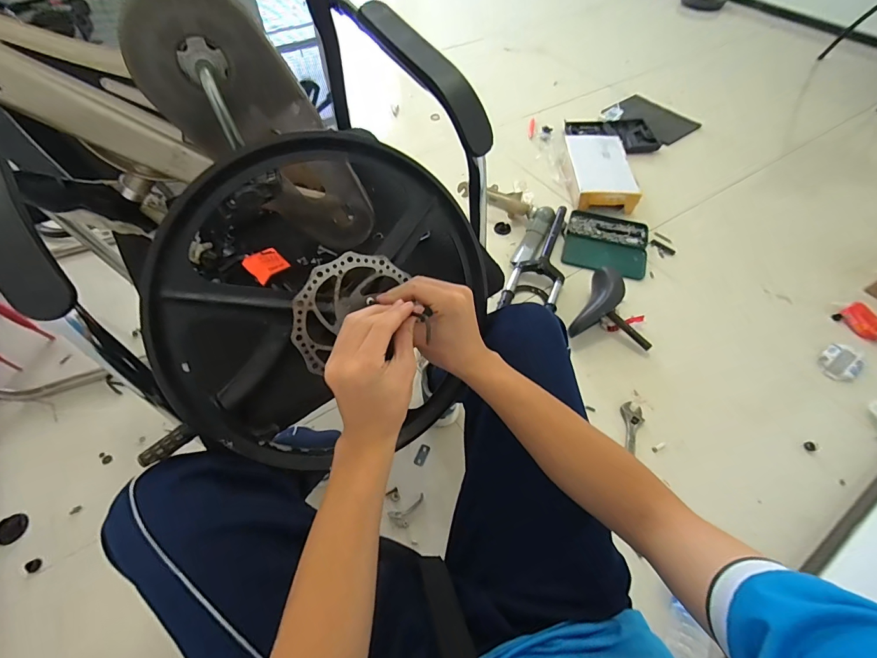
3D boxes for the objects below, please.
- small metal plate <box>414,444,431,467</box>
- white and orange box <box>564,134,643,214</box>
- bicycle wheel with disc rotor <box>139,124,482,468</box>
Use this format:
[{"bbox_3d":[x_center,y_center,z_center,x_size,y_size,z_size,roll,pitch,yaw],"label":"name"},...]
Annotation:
[{"bbox_3d":[-0.036,0.287,0.884,0.026,0.004,0.048,14,62,24],"label":"small metal plate"},{"bbox_3d":[0.593,-0.581,1.431,0.203,0.104,0.361,3,56,1],"label":"white and orange box"},{"bbox_3d":[-0.123,-0.030,0.469,0.395,0.362,0.082,-60,29,-6],"label":"bicycle wheel with disc rotor"}]

